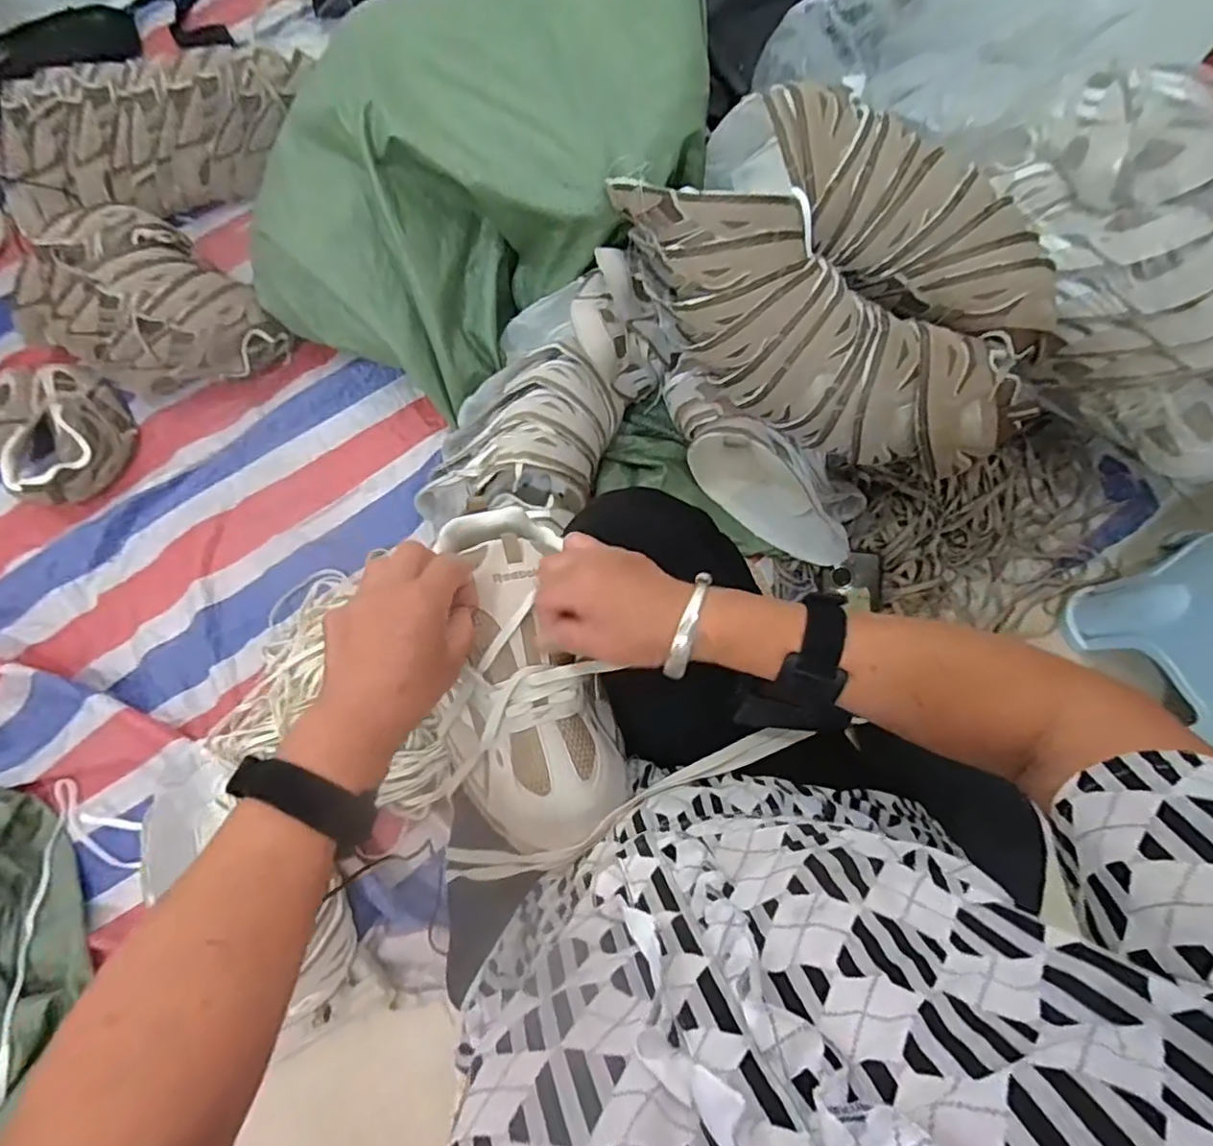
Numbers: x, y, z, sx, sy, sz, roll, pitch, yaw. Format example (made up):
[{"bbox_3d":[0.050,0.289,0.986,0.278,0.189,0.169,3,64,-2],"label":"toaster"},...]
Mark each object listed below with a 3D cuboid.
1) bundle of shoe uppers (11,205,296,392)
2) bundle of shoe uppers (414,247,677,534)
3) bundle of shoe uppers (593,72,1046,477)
[{"bbox_3d":[-0.673,-0.393,0.899,0.353,0.150,0.217,25,79,7],"label":"bundle of shoe uppers"},{"bbox_3d":[-0.097,-0.224,0.800,0.232,0.173,0.368,32,80,8],"label":"bundle of shoe uppers"},{"bbox_3d":[0.237,-0.325,0.665,0.469,0.145,0.291,36,80,9],"label":"bundle of shoe uppers"}]

